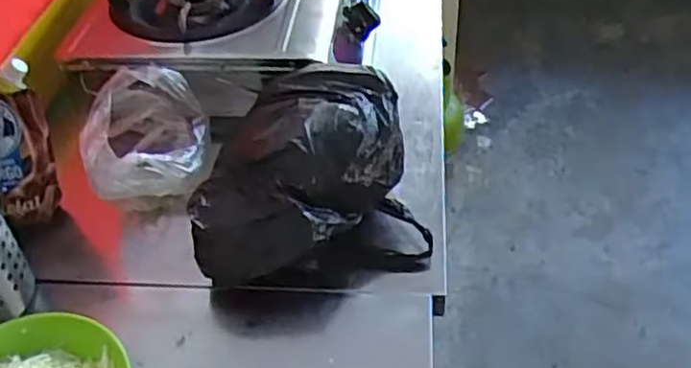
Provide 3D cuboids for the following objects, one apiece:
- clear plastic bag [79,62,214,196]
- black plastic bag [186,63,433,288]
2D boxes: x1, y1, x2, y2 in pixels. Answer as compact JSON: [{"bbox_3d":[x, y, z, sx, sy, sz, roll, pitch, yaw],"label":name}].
[{"bbox_3d":[-0.214,-0.043,0.759,0.129,0.093,0.142,-13,43,-9],"label":"clear plastic bag"},{"bbox_3d":[-0.049,-0.012,0.724,0.220,0.120,0.223,-12,43,-9],"label":"black plastic bag"}]

